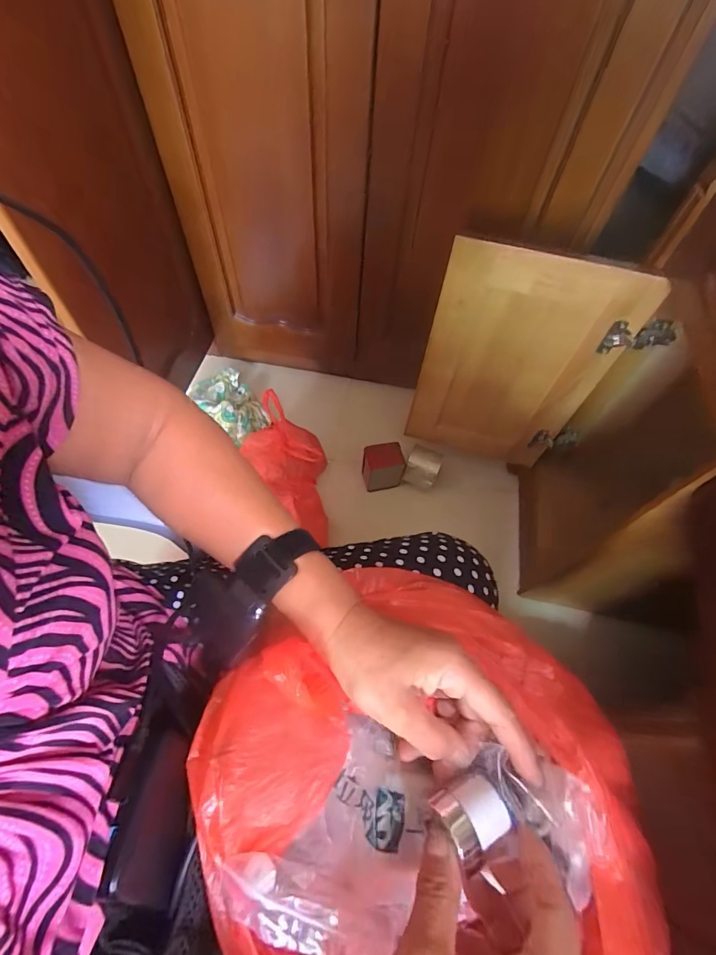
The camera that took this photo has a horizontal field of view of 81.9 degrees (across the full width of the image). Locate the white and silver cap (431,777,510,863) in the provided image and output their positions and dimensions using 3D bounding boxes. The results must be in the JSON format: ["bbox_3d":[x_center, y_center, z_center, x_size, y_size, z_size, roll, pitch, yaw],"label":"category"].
[{"bbox_3d":[0.067,0.198,0.240,0.042,0.027,0.032,-13,64,-6],"label":"white and silver cap"}]

